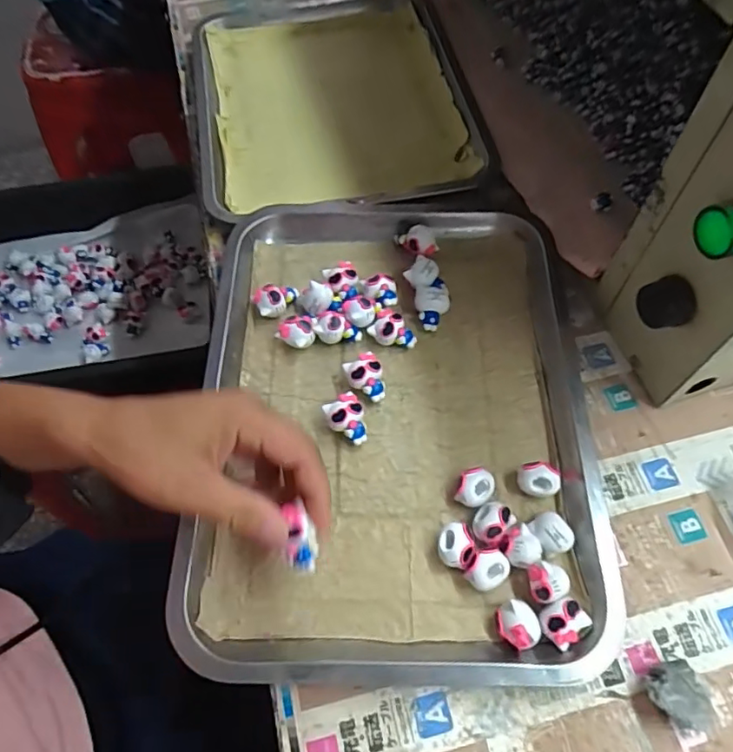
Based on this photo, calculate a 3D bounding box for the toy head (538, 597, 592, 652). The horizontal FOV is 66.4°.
[{"bbox_3d":[0.111,0.139,0.317,0.025,0.015,0.023,-40,67,-18],"label":"toy head"}]

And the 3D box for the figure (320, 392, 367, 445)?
[{"bbox_3d":[-0.012,0.031,0.385,0.024,0.022,0.033,-28,64,-13],"label":"figure"}]

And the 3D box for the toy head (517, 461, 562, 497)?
[{"bbox_3d":[0.110,0.067,0.360,0.027,0.020,0.019,3,61,4],"label":"toy head"}]

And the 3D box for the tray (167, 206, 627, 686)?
[{"bbox_3d":[0.015,0.019,0.396,0.260,0.036,0.345,-1,61,1],"label":"tray"}]

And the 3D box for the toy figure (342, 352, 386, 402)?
[{"bbox_3d":[0.000,0.002,0.400,0.025,0.021,0.033,-24,63,-11],"label":"toy figure"}]

